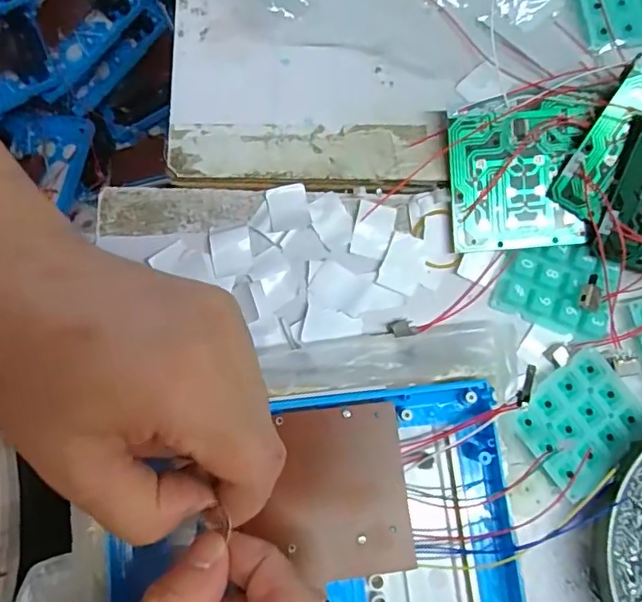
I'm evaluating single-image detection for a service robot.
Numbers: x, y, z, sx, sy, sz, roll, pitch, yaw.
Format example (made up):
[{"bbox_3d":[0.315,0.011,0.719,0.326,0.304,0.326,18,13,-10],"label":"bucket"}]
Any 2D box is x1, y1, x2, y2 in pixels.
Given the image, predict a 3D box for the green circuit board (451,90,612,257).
[{"bbox_3d":[0.102,-0.064,0.279,0.073,0.004,0.075,-4,97,2],"label":"green circuit board"}]

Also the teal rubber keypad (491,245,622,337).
[{"bbox_3d":[0.119,-0.008,0.281,0.056,0.013,0.042,13,84,7],"label":"teal rubber keypad"}]

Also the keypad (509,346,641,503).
[{"bbox_3d":[0.126,0.058,0.269,0.059,0.007,0.048,-38,82,-7],"label":"keypad"}]

